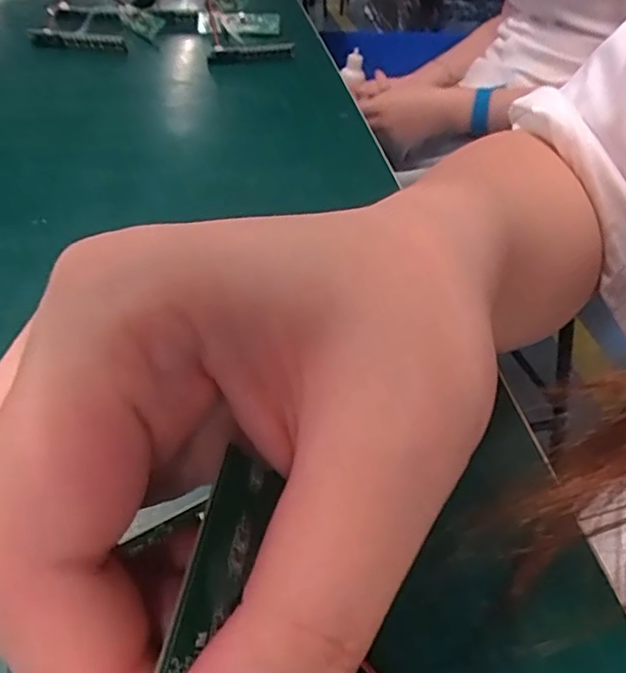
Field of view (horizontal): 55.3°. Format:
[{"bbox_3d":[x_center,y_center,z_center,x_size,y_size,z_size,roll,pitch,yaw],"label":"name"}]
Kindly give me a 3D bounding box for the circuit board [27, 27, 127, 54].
[{"bbox_3d":[-0.215,-0.271,0.548,0.083,0.013,0.018,2,39,-6],"label":"circuit board"}]

